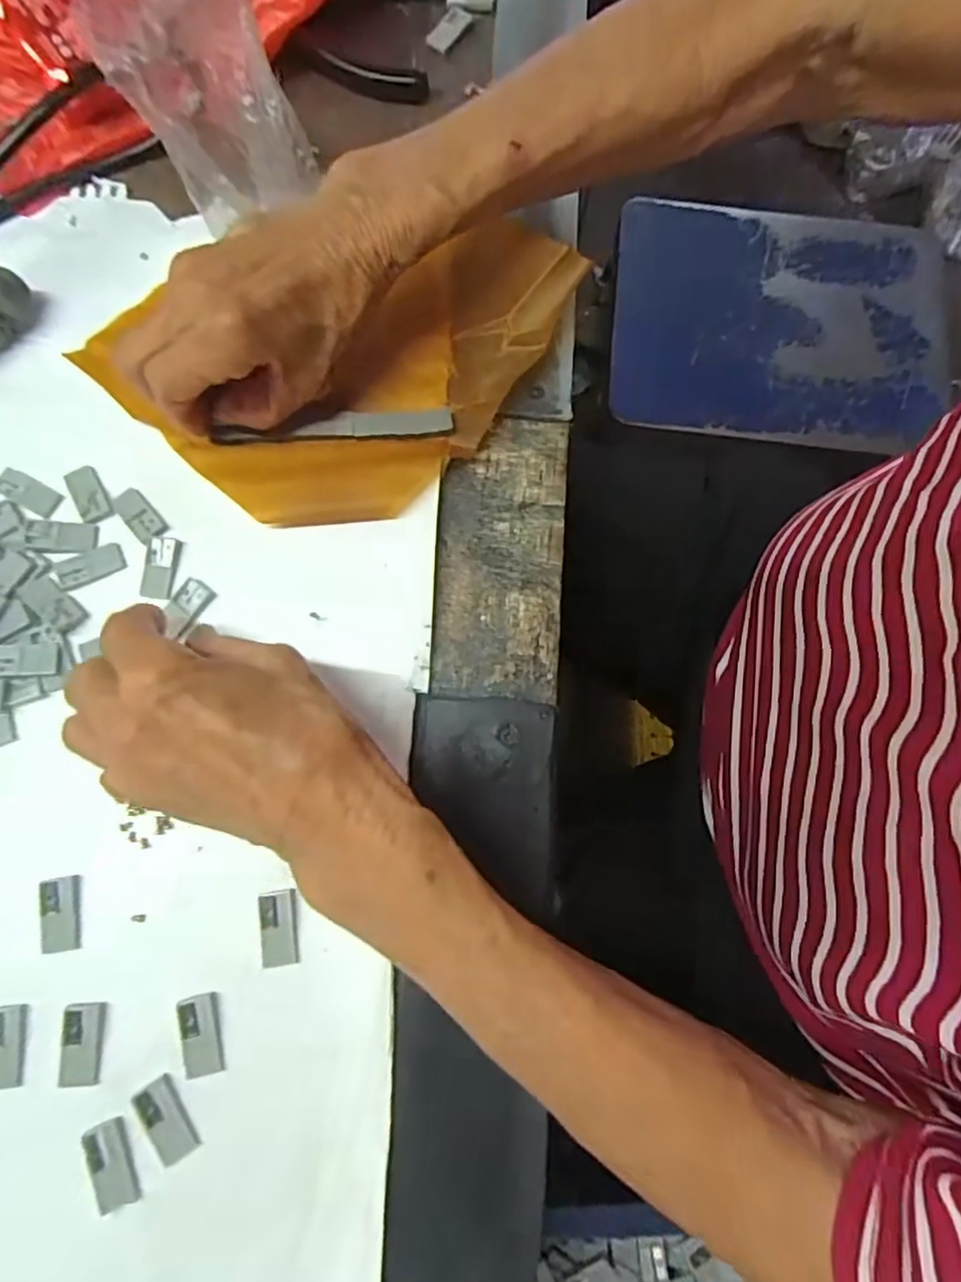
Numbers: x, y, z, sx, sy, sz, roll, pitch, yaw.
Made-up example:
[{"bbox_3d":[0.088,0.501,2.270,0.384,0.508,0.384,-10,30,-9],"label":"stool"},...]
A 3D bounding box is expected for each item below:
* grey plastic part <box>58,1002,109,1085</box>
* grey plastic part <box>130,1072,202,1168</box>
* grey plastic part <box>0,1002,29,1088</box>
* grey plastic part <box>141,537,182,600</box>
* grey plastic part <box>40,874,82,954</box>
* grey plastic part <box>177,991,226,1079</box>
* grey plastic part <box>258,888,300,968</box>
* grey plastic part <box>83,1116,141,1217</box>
[{"bbox_3d":[-0.152,0.153,0.245,0.015,0.004,0.028,1,76,-1],"label":"grey plastic part"},{"bbox_3d":[-0.117,0.178,0.238,0.015,0.004,0.028,-33,80,-9],"label":"grey plastic part"},{"bbox_3d":[-0.180,0.153,0.243,0.015,0.004,0.028,-3,77,-2],"label":"grey plastic part"},{"bbox_3d":[-0.144,-0.034,0.289,0.015,0.004,0.028,6,76,0],"label":"grey plastic part"},{"bbox_3d":[-0.166,0.108,0.255,0.013,0.005,0.028,-10,77,-4],"label":"grey plastic part"},{"bbox_3d":[-0.107,0.150,0.245,0.014,0.004,0.028,-13,77,-5],"label":"grey plastic part"},{"bbox_3d":[-0.080,0.114,0.256,0.014,0.005,0.028,-9,77,-4],"label":"grey plastic part"},{"bbox_3d":[-0.135,0.191,0.234,0.015,0.004,0.028,-23,78,-7],"label":"grey plastic part"}]

